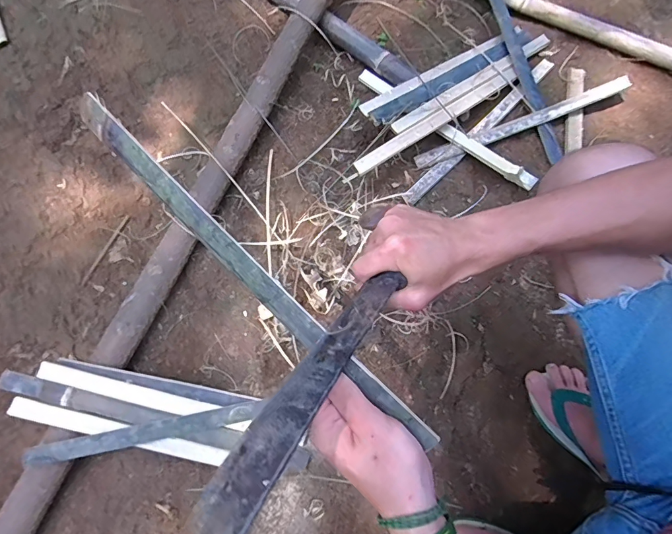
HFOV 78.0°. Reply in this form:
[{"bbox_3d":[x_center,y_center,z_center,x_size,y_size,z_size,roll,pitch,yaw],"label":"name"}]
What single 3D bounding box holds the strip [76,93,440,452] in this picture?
[{"bbox_3d":[-0.081,-0.005,0.349,0.416,0.005,0.027,44,117,9],"label":"strip"}]

